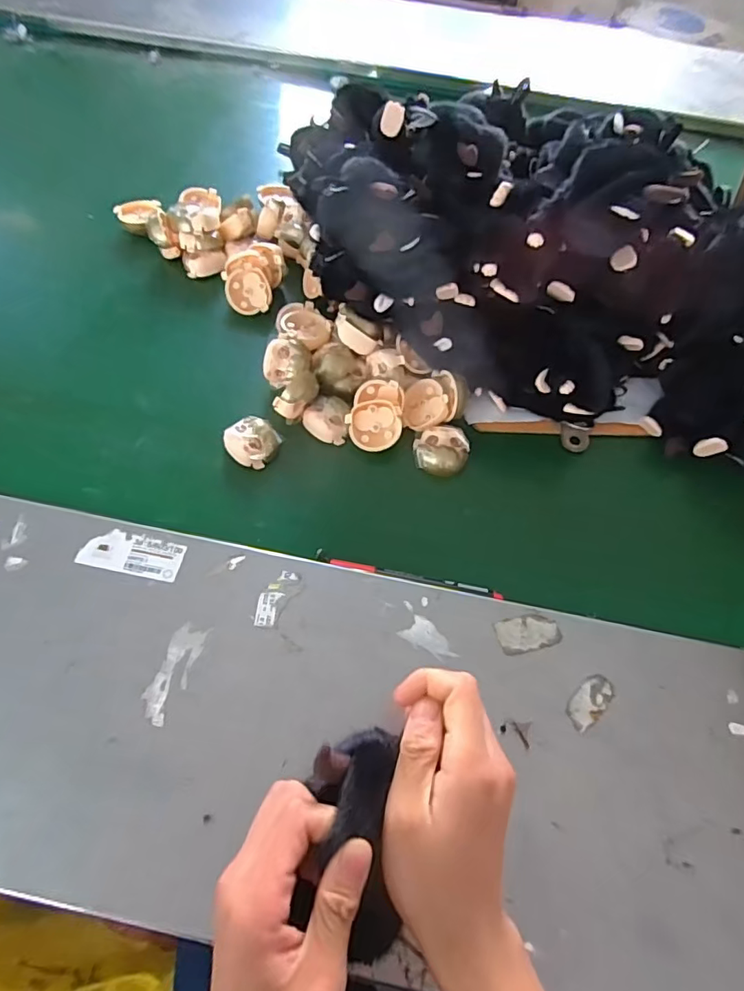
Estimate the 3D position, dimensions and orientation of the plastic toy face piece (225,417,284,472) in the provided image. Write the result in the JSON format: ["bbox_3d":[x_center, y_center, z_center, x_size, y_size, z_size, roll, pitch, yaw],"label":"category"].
[{"bbox_3d":[-0.111,-0.050,0.484,0.044,0.021,0.044,2,62,-3],"label":"plastic toy face piece"}]

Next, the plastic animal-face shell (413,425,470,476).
[{"bbox_3d":[0.066,-0.043,0.493,0.050,0.021,0.040,6,62,0],"label":"plastic animal-face shell"}]

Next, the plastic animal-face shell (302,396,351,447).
[{"bbox_3d":[-0.042,-0.074,0.503,0.043,0.019,0.044,17,62,5],"label":"plastic animal-face shell"}]

